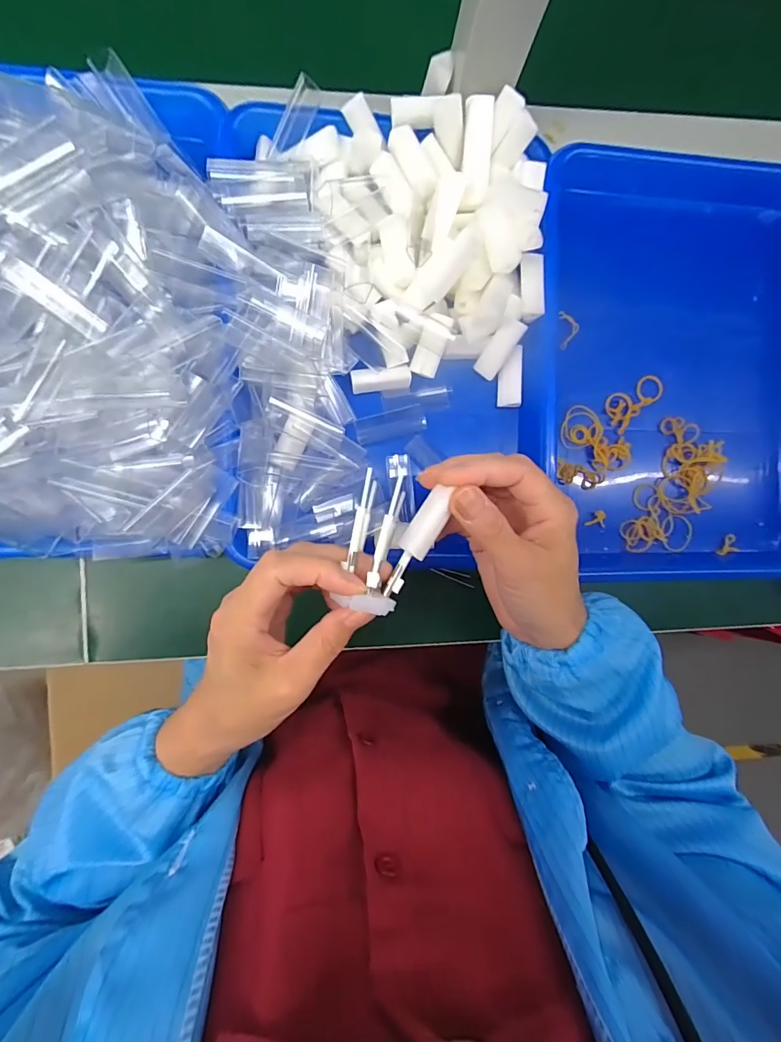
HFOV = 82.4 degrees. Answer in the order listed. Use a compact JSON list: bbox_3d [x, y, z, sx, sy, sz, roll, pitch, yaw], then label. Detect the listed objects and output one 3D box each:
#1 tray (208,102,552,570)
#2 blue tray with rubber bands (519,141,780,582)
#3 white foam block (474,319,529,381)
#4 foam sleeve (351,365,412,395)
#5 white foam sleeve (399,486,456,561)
[{"bbox_3d":[0.000,-0.134,0.328,0.225,0.067,0.309,0,91,-6],"label":"tray"},{"bbox_3d":[0.235,-0.123,0.367,0.255,0.047,0.339,0,91,-6],"label":"blue tray with rubber bands"},{"bbox_3d":[0.084,-0.132,0.343,0.018,0.006,0.045,33,117,-5],"label":"white foam block"},{"bbox_3d":[-0.007,-0.109,0.343,0.046,0.012,0.015,-8,92,-5],"label":"foam sleeve"},{"bbox_3d":[0.021,0.001,0.253,0.017,0.009,0.041,28,90,-5],"label":"white foam sleeve"}]

